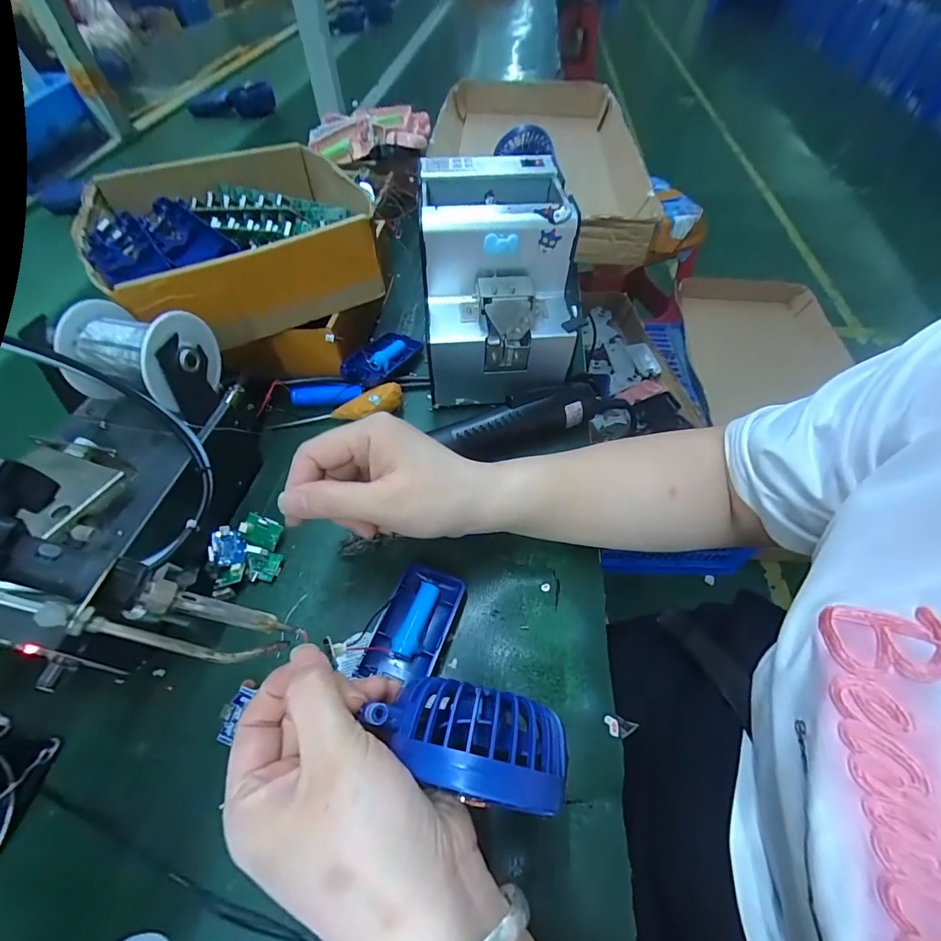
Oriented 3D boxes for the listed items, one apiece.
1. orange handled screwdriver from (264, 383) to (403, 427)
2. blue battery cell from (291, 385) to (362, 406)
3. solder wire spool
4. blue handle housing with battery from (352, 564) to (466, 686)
[{"bbox_3d":[-0.124,-0.059,0.397,0.122,0.025,0.026,-9,55,-5],"label":"orange handled screwdriver"},{"bbox_3d":[-0.137,-0.073,0.405,0.065,0.014,0.014,-4,54,-2],"label":"blue battery cell"},{"bbox_3d":[-0.222,-0.075,0.283,0.075,0.055,0.063,4,55,4],"label":"solder wire spool"},{"bbox_3d":[-0.035,0.101,0.289,0.043,0.021,0.078,17,56,13],"label":"blue handle housing with battery"}]

